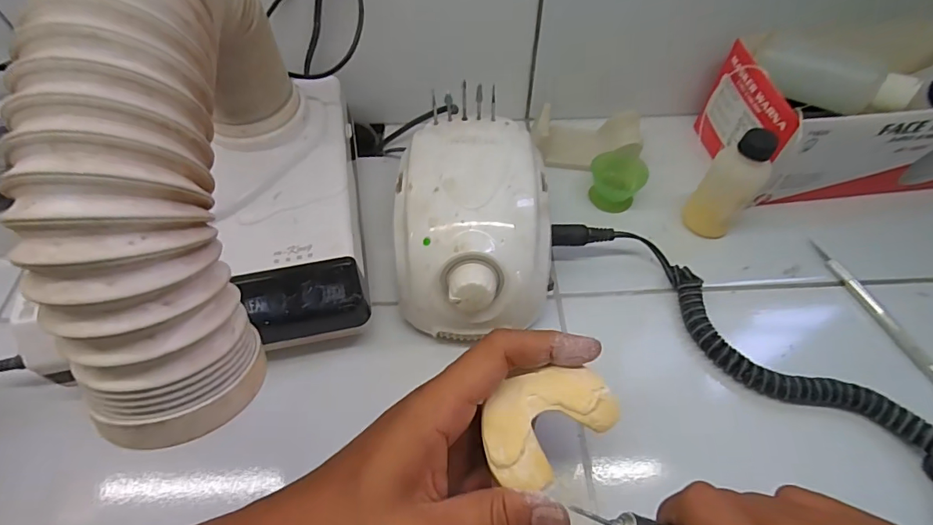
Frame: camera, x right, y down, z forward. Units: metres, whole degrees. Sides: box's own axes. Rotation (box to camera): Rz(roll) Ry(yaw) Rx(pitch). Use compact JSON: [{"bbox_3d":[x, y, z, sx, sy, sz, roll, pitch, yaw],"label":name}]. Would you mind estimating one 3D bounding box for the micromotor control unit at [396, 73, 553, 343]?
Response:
[{"bbox_3d":[0.005,-0.024,0.318,0.098,0.081,0.139,-1,57,1],"label":"micromotor control unit"}]

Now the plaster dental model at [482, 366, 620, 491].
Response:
[{"bbox_3d":[0.037,0.075,0.223,0.064,0.015,0.045,-35,63,-19],"label":"plaster dental model"}]

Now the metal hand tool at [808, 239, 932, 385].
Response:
[{"bbox_3d":[0.289,0.038,0.319,0.006,0.007,0.133,-16,58,-9],"label":"metal hand tool"}]

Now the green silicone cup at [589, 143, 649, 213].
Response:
[{"bbox_3d":[0.124,-0.069,0.377,0.040,0.029,0.042,-1,57,1],"label":"green silicone cup"}]

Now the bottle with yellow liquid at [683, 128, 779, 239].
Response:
[{"bbox_3d":[0.186,-0.052,0.330,0.035,0.085,0.029,34,64,21],"label":"bottle with yellow liquid"}]

